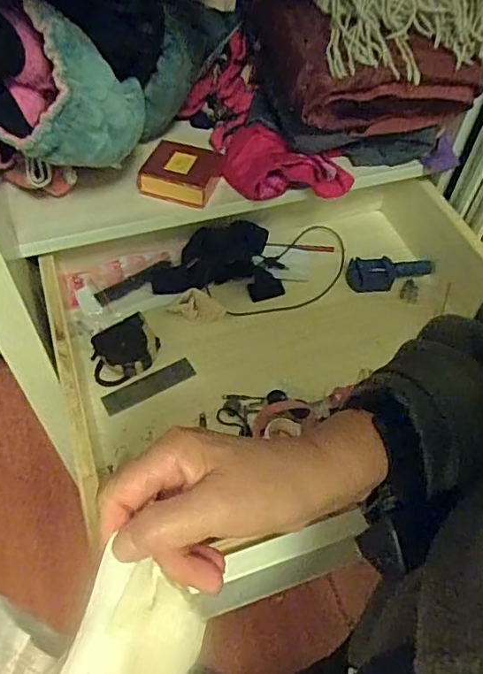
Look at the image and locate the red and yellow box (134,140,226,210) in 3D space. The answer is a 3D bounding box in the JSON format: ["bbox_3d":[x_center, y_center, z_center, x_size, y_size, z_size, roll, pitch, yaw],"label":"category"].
[{"bbox_3d":[-0.069,-0.197,0.634,0.082,0.034,0.077,15,54,8],"label":"red and yellow box"}]

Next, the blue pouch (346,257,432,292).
[{"bbox_3d":[0.201,-0.087,0.734,0.120,0.024,0.043,-6,54,-8],"label":"blue pouch"}]

